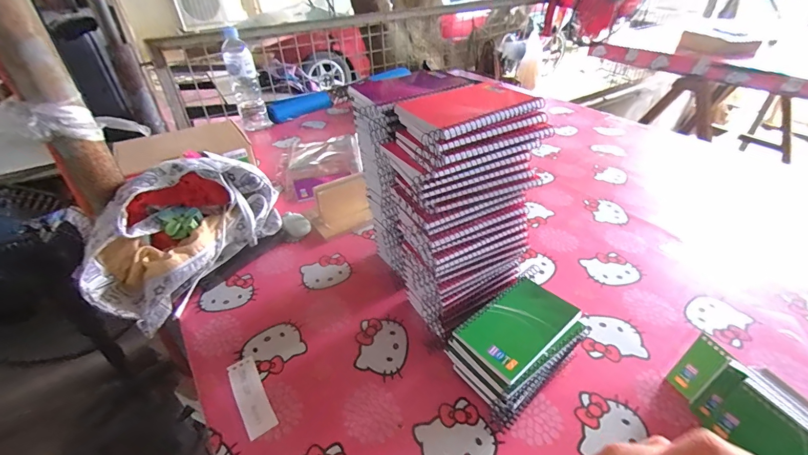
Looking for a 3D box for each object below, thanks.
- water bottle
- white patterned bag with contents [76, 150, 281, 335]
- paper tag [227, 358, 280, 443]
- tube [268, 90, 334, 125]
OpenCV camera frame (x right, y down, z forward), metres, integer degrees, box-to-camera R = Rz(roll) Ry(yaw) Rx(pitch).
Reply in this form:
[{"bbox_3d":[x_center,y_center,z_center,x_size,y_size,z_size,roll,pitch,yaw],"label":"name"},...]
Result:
[{"bbox_3d":[-0.453,-0.414,1.059,0.076,0.253,0.085,-16,39,-18],"label":"water bottle"},{"bbox_3d":[-0.342,-0.012,0.608,0.153,0.144,0.339,18,42,24],"label":"white patterned bag with contents"},{"bbox_3d":[-0.184,0.200,0.442,0.033,0.004,0.104,-24,43,-26],"label":"paper tag"},{"bbox_3d":[-0.340,-0.394,1.194,0.053,0.051,0.224,22,43,29],"label":"tube"}]

